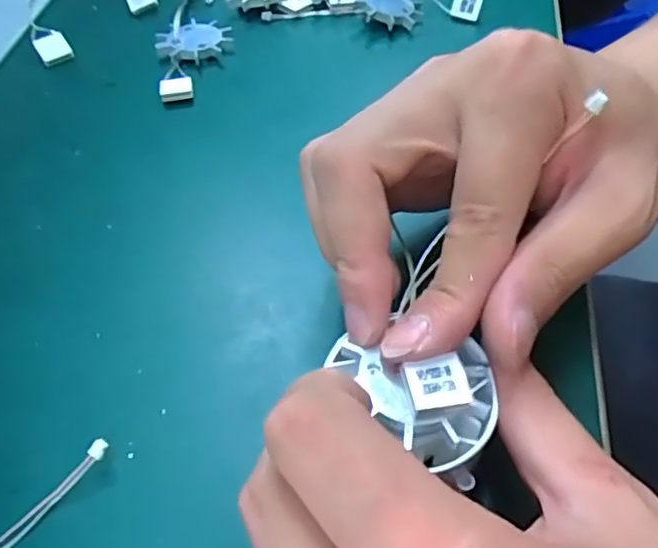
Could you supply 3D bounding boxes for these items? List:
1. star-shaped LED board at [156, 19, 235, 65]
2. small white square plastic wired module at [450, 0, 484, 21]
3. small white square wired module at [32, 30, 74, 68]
[{"bbox_3d":[-0.071,-0.126,0.330,0.032,0.006,0.037,32,61,24],"label":"star-shaped LED board"},{"bbox_3d":[0.077,-0.150,0.340,0.016,0.017,0.004,20,35,10],"label":"small white square plastic wired module"},{"bbox_3d":[-0.148,-0.121,0.328,0.016,0.009,0.021,-29,57,-20],"label":"small white square wired module"}]

